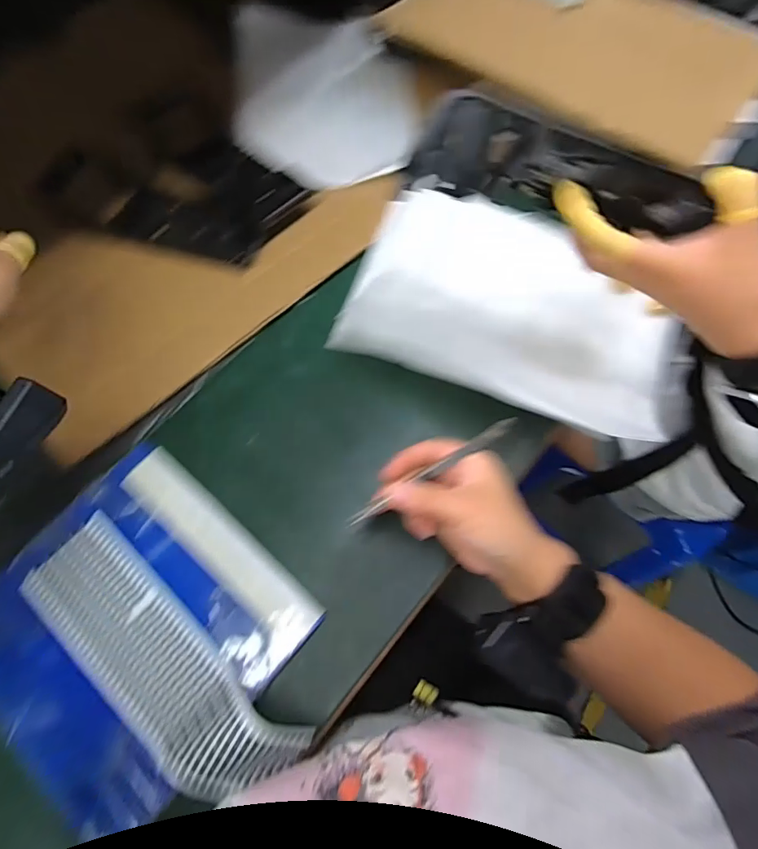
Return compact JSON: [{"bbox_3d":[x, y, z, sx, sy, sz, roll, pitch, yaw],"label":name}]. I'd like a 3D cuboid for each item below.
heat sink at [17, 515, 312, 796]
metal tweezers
[{"bbox_3d":[-0.162,0.173,0.344,0.235,0.023,0.081,36,73,14],"label":"heat sink"},{"bbox_3d":[0.038,0.033,0.332,0.139,0.008,0.009,-31,70,-3],"label":"metal tweezers"}]

